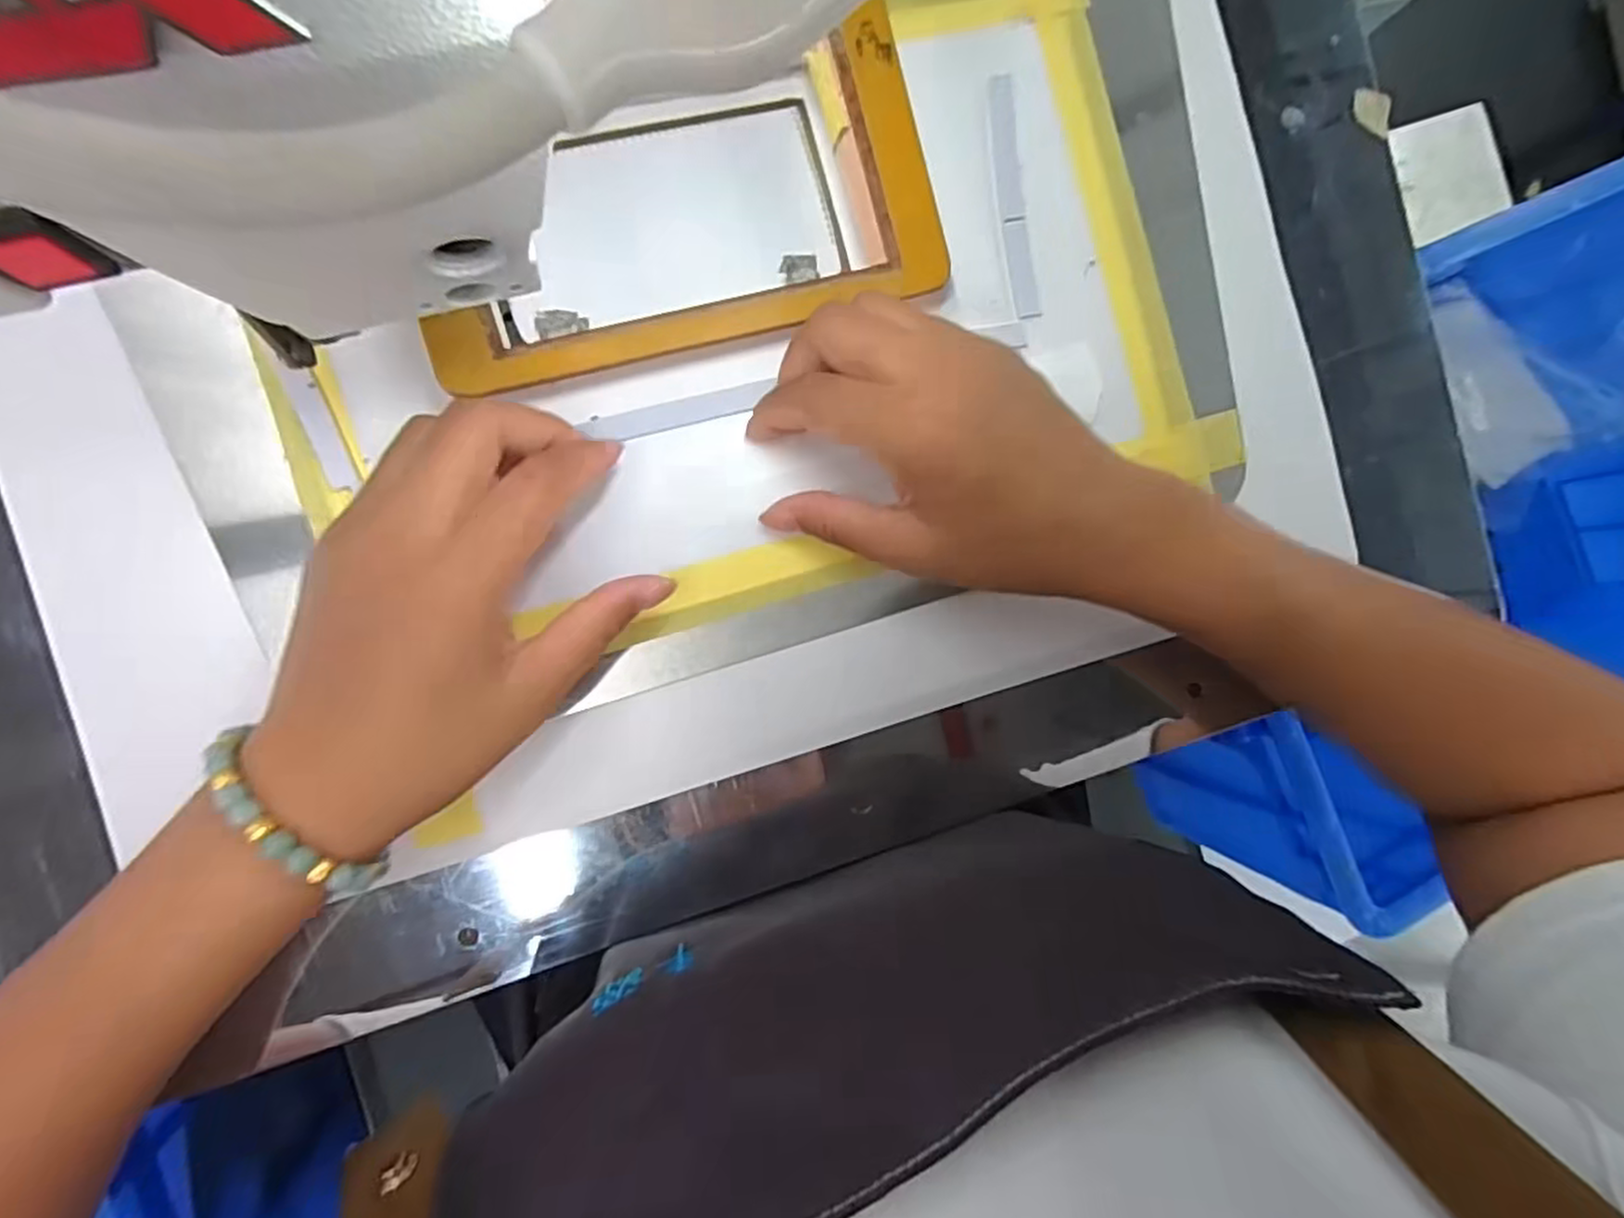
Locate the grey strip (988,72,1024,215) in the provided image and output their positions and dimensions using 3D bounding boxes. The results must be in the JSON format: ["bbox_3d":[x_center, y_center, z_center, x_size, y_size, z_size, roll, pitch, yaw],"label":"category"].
[{"bbox_3d":[0.083,-0.198,0.315,0.011,0.004,0.060,-7,92,-8],"label":"grey strip"}]

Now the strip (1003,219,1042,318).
[{"bbox_3d":[0.091,-0.146,0.316,0.011,0.004,0.041,-10,92,-8],"label":"strip"}]

